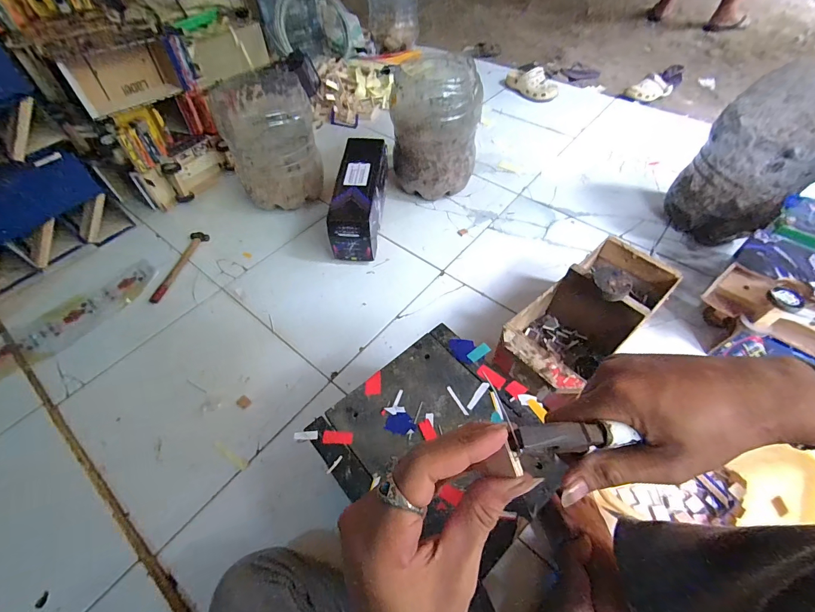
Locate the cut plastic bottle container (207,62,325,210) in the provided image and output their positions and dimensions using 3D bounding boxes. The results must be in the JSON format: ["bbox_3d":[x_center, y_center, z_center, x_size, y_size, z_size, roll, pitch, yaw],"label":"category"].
[{"bbox_3d":[-0.384,-0.457,1.045,0.230,0.266,0.262,-23,56,-15],"label":"cut plastic bottle container"}]

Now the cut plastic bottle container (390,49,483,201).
[{"bbox_3d":[0.078,-0.500,1.002,0.228,0.316,0.221,3,54,3],"label":"cut plastic bottle container"}]

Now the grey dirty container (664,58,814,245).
[{"bbox_3d":[0.834,-0.329,0.909,0.217,0.358,0.266,-8,54,-4],"label":"grey dirty container"}]

